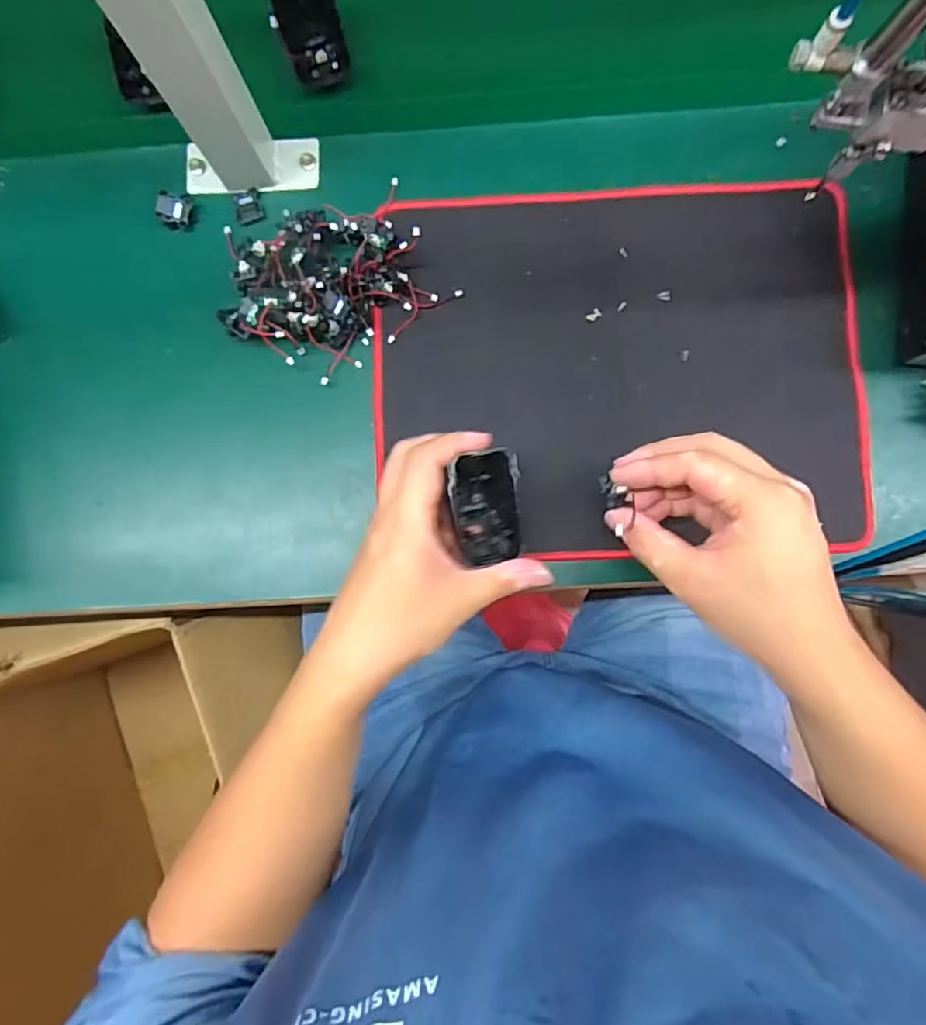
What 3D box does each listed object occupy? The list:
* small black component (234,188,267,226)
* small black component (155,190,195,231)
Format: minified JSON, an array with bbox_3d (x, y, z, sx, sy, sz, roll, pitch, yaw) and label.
[{"bbox_3d":[-0.160,-0.229,0.443,0.021,0.004,0.023,-20,87,0],"label":"small black component"},{"bbox_3d":[-0.213,-0.225,0.442,0.024,0.015,0.024,6,87,2],"label":"small black component"}]

